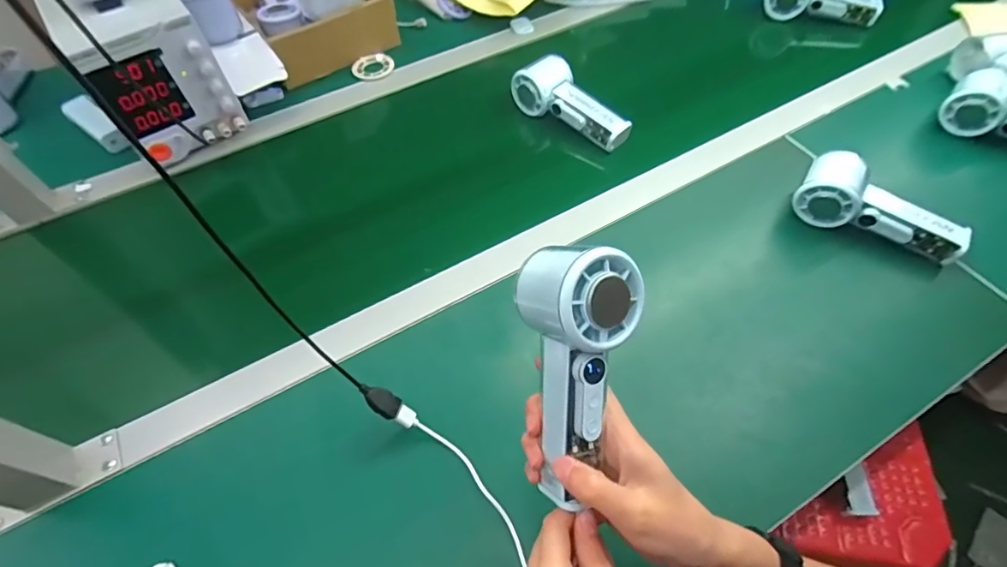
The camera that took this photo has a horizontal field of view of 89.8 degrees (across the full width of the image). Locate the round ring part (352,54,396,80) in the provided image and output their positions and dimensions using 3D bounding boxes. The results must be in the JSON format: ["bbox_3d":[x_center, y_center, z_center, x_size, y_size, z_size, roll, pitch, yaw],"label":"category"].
[{"bbox_3d":[-0.181,-0.303,0.706,0.057,0.009,0.043,-5,55,-1],"label":"round ring part"}]

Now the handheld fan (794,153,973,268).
[{"bbox_3d":[0.368,-0.067,0.494,0.152,0.063,0.053,29,61,20],"label":"handheld fan"}]

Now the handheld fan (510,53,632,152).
[{"bbox_3d":[0.080,-0.215,0.608,0.065,0.046,0.150,-34,61,-19],"label":"handheld fan"}]

